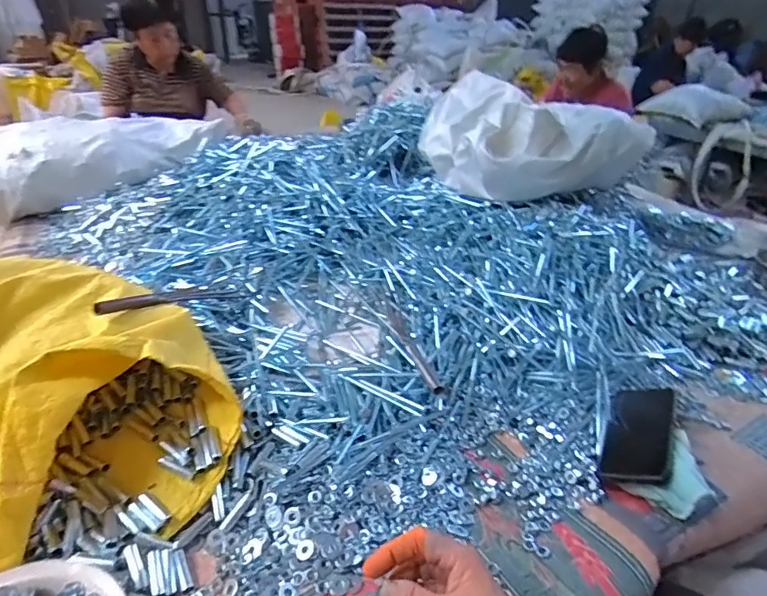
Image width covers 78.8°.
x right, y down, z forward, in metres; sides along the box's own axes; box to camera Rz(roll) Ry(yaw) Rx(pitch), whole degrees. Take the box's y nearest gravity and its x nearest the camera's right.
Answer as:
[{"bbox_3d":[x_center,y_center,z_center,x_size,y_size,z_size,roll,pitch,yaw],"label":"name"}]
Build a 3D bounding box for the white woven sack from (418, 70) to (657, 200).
[{"bbox_3d":[0.326,-0.362,1.077,0.414,0.216,0.314,-4,32,-11],"label":"white woven sack"}]

